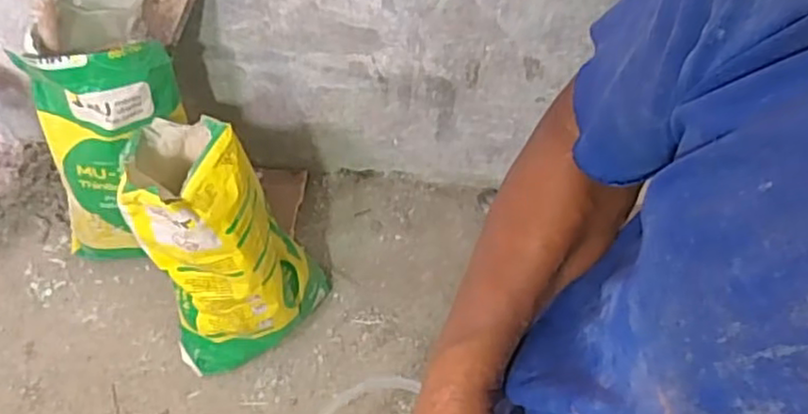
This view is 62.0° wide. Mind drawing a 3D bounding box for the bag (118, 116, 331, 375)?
[{"bbox_3d":[-0.351,0.054,1.392,0.342,0.502,0.343,-9,50,-11],"label":"bag"}]

